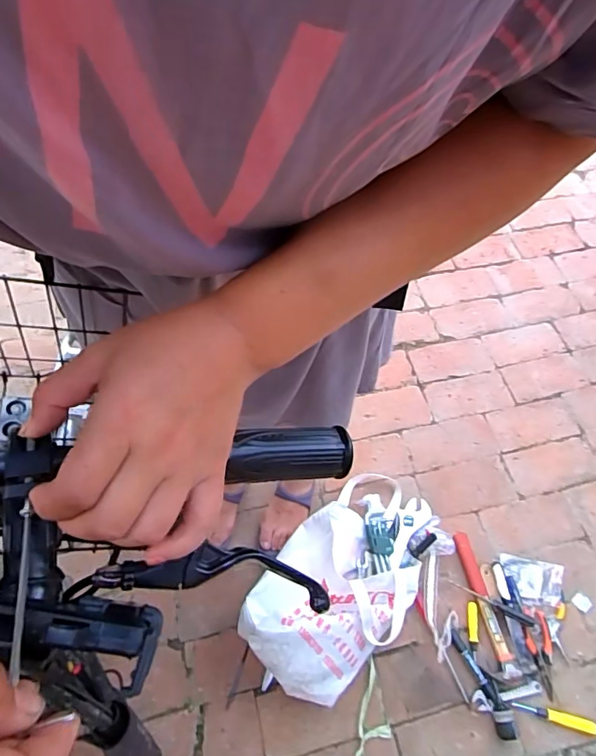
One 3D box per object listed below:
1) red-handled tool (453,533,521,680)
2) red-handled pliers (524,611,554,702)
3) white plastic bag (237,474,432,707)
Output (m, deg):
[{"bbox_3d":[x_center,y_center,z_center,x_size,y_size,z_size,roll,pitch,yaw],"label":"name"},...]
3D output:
[{"bbox_3d":[0.400,0.482,1.047,0.038,0.021,0.287,-9,59,-9],"label":"red-handled tool"},{"bbox_3d":[0.503,0.568,0.999,0.054,0.025,0.151,0,58,-3],"label":"red-handled pliers"},{"bbox_3d":[0.111,0.391,0.991,0.275,0.206,0.478,38,66,16],"label":"white plastic bag"}]

